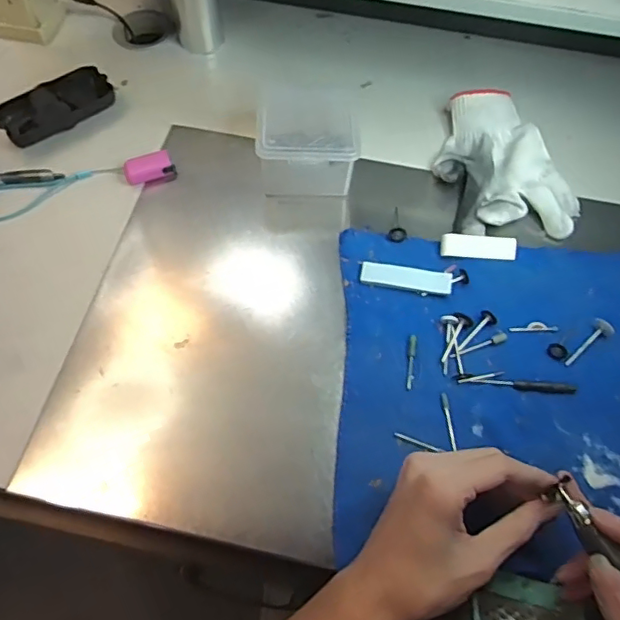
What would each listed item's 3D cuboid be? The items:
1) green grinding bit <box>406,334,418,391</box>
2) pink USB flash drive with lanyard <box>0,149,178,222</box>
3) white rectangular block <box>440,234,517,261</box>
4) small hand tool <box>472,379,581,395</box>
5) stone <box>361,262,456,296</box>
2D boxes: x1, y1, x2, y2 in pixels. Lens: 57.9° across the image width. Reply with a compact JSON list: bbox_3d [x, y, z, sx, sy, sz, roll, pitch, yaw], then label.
[{"bbox_3d":[0.080,0.041,0.443,0.008,0.004,0.046,9,64,4],"label":"green grinding bit"},{"bbox_3d":[-0.219,-0.114,0.513,0.191,0.011,0.041,-13,64,-7],"label":"pink USB flash drive with lanyard"},{"bbox_3d":[0.148,-0.056,0.488,0.066,0.009,0.019,1,64,0],"label":"white rectangular block"},{"bbox_3d":[0.167,0.059,0.434,0.074,0.004,0.008,4,64,2],"label":"small hand tool"},{"bbox_3d":[0.081,-0.027,0.475,0.075,0.008,0.020,9,64,4],"label":"stone"}]

